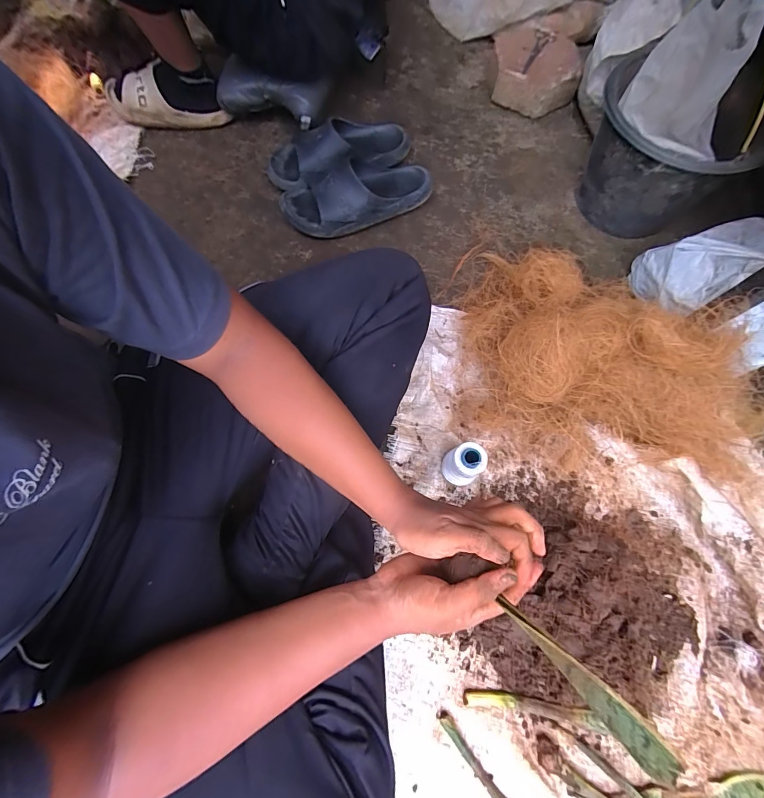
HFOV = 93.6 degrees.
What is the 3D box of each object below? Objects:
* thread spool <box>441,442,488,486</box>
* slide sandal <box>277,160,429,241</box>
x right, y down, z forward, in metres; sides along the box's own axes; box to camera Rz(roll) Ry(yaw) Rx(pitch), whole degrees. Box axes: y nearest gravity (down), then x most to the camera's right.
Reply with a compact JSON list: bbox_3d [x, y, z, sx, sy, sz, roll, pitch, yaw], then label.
[{"bbox_3d":[0.118,0.099,0.525,0.045,0.115,0.049,0,71,-1],"label":"thread spool"},{"bbox_3d":[-0.049,-0.406,0.717,0.294,0.079,0.126,-11,72,-5],"label":"slide sandal"}]

